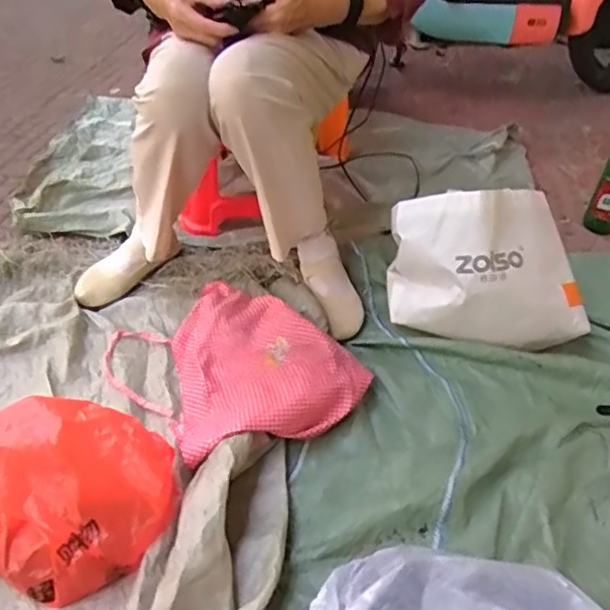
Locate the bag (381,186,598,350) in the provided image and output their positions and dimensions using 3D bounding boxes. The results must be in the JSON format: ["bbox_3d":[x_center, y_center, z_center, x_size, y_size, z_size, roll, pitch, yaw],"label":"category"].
[{"bbox_3d":[0.298,-0.064,0.993,0.299,0.213,0.168,1,40,-3],"label":"bag"}]

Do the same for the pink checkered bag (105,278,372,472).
[{"bbox_3d":[-0.121,0.090,0.949,0.286,0.071,0.370,-28,49,-32],"label":"pink checkered bag"}]

